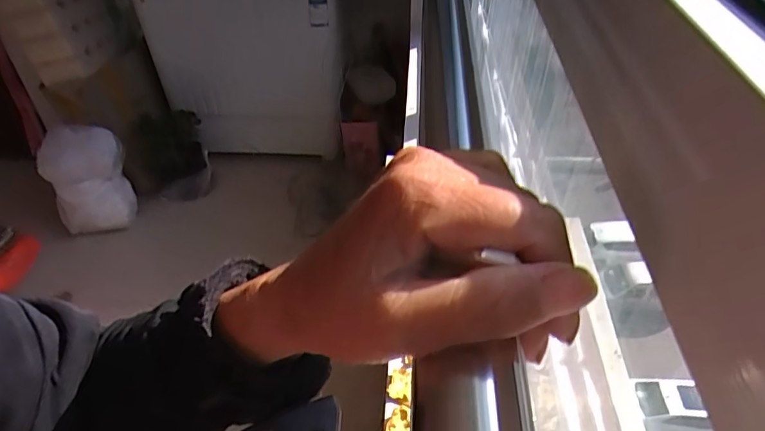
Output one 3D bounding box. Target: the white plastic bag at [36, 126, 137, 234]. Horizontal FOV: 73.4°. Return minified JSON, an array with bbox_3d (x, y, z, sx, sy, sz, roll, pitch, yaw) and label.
[{"bbox_3d":[-0.965,-0.115,1.696,0.254,0.315,0.223,-27,49,-25],"label":"white plastic bag"}]

